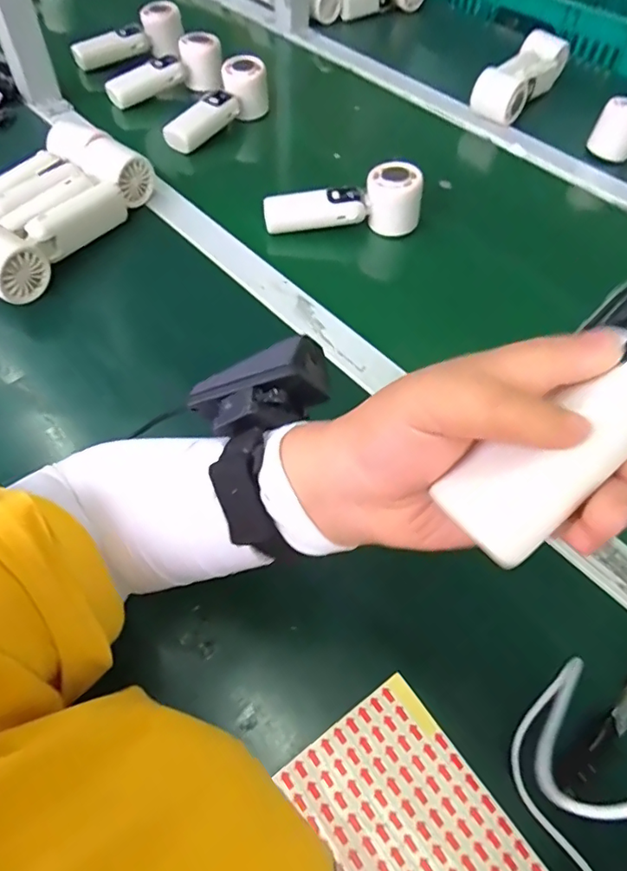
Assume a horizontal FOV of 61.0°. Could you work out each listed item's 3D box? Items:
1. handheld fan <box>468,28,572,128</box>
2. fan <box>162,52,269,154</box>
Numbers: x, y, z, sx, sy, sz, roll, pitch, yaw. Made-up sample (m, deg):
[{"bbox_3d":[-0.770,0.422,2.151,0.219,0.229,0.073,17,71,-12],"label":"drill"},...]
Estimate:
[{"bbox_3d":[0.297,-0.510,0.754,0.066,0.054,0.198,31,60,17],"label":"handheld fan"},{"bbox_3d":[-0.126,-0.420,0.690,0.050,0.058,0.166,39,77,22],"label":"fan"}]

